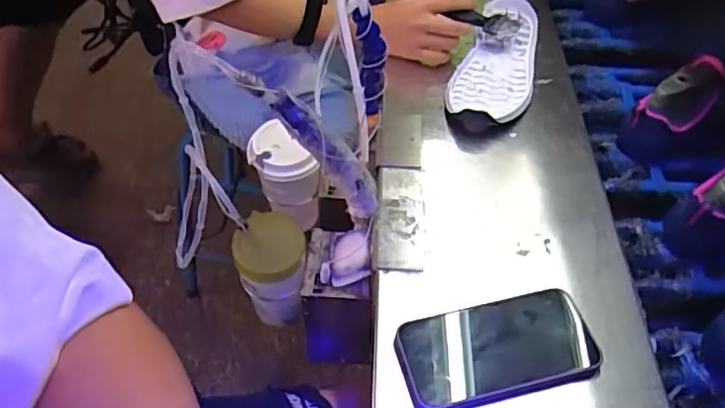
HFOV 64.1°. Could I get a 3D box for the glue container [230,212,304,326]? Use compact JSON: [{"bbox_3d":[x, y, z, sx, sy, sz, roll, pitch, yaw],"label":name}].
[{"bbox_3d":[-0.098,0.073,0.640,0.072,0.116,0.072,2,51,0],"label":"glue container"}]

